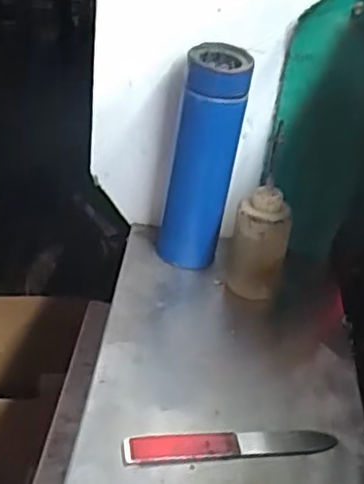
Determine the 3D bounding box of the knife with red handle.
[{"bbox_3d":[0.039,0.157,0.525,0.165,0.004,0.023,0,34,-10],"label":"knife with red handle"}]

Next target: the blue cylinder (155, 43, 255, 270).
[{"bbox_3d":[0.021,-0.083,0.693,0.068,0.222,0.065,8,33,2],"label":"blue cylinder"}]

